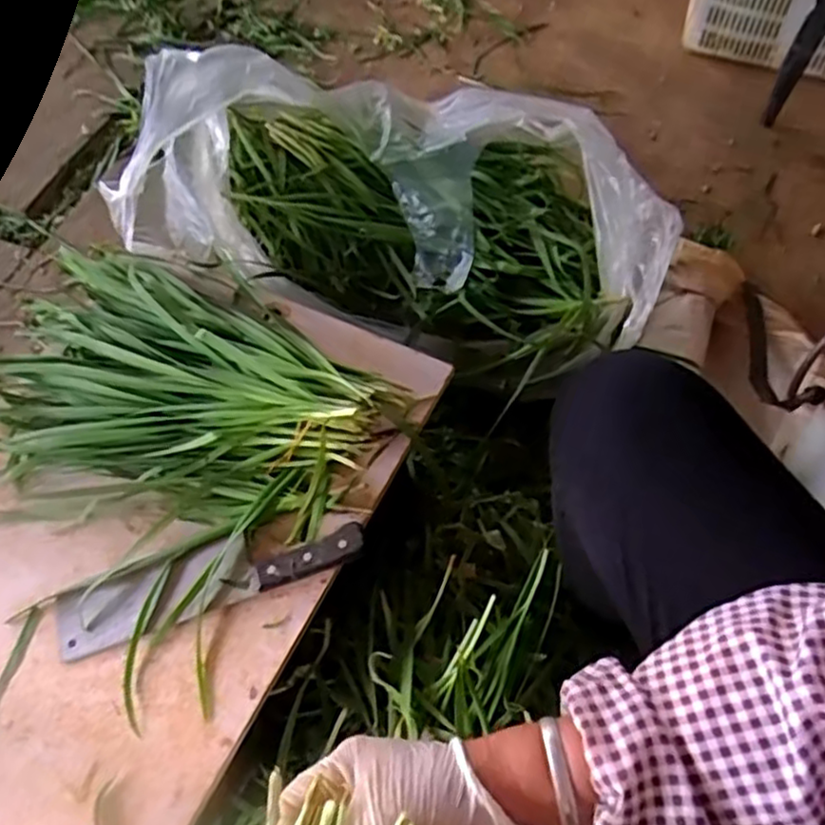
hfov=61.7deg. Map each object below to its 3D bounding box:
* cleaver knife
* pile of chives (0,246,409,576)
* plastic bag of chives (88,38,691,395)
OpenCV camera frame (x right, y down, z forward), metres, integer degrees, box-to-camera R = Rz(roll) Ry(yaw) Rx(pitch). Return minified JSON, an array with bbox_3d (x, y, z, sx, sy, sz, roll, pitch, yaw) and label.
[{"bbox_3d":[-0.178,0.142,0.598,0.270,0.021,0.056,-17,62,-5],"label":"cleaver knife"},{"bbox_3d":[-0.244,-0.014,0.669,0.420,0.067,0.328,18,65,13],"label":"pile of chives"},{"bbox_3d":[0.004,-0.293,0.841,0.600,0.251,0.383,13,64,11],"label":"plastic bag of chives"}]

